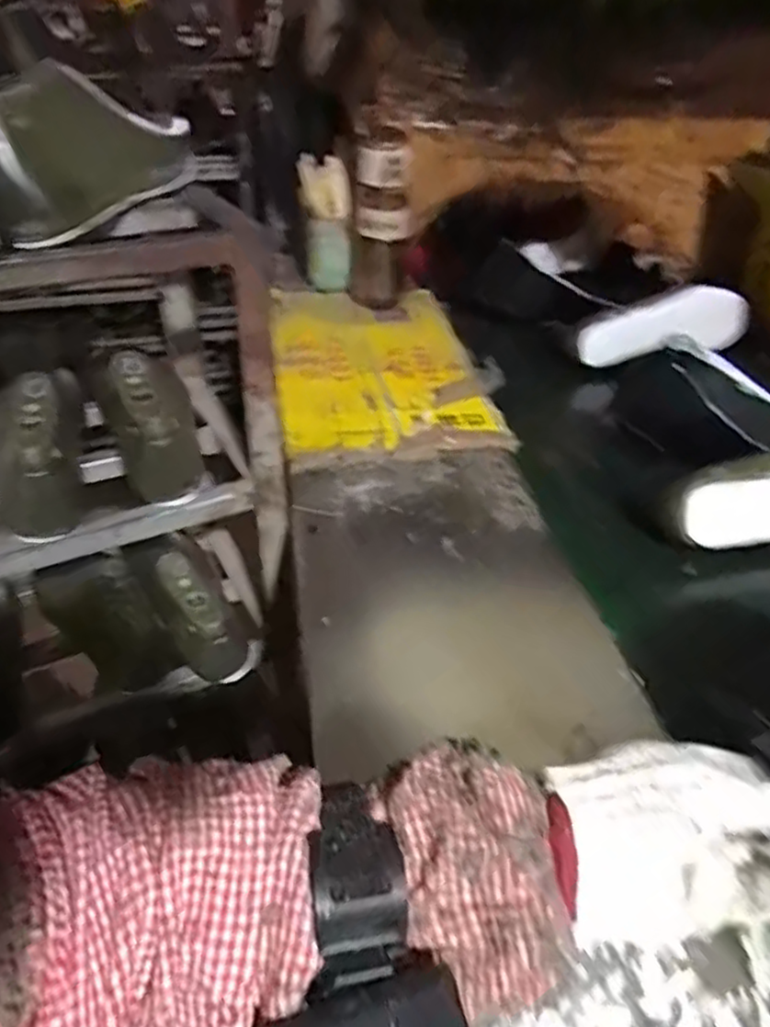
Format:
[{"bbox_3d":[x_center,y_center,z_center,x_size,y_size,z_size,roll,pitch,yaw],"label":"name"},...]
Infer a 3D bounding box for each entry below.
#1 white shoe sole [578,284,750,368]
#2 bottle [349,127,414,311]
[{"bbox_3d":[0.374,-0.245,0.924,0.254,0.082,0.038,-11,38,-15],"label":"white shoe sole"},{"bbox_3d":[-0.003,-0.389,0.949,0.081,0.211,0.066,-5,37,-7],"label":"bottle"}]

